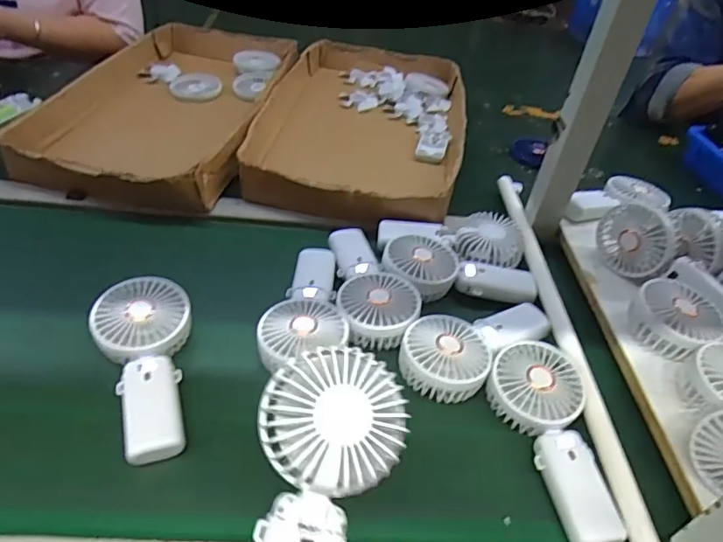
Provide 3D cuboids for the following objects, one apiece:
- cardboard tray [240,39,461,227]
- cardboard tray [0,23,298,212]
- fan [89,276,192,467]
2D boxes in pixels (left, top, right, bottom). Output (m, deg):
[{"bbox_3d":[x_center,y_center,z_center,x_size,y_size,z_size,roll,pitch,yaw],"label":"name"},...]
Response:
[{"bbox_3d":[0.007,-0.255,0.894,0.324,0.064,0.539,9,41,3],"label":"cardboard tray"},{"bbox_3d":[-0.307,-0.303,0.884,0.315,0.061,0.577,8,41,2],"label":"cardboard tray"},{"bbox_3d":[-0.201,0.083,0.491,0.084,0.034,0.187,-10,46,-17],"label":"fan"}]

